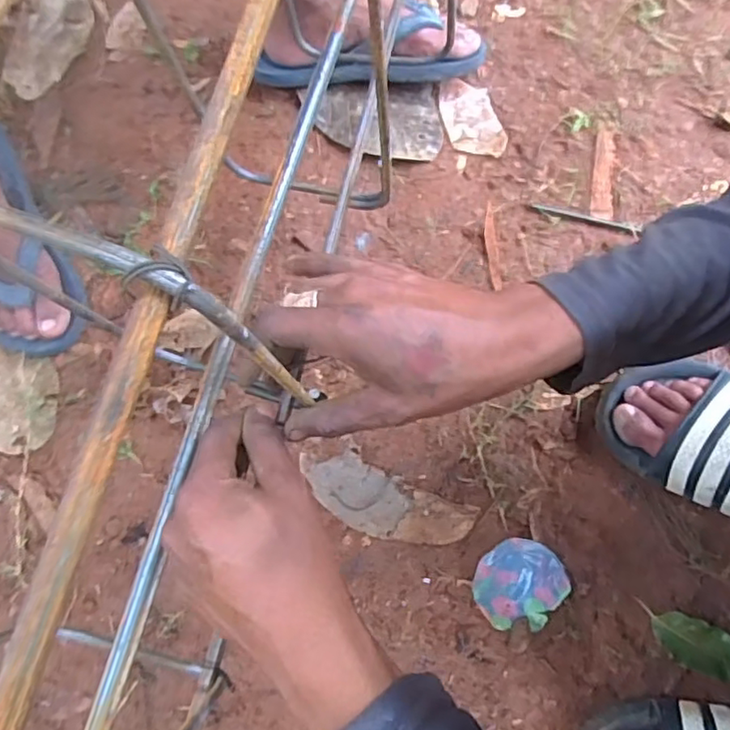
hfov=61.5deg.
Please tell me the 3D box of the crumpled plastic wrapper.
[{"bbox_3d":[0.128,0.183,0.513,0.066,0.010,0.073,43,78,13],"label":"crumpled plastic wrapper"}]

